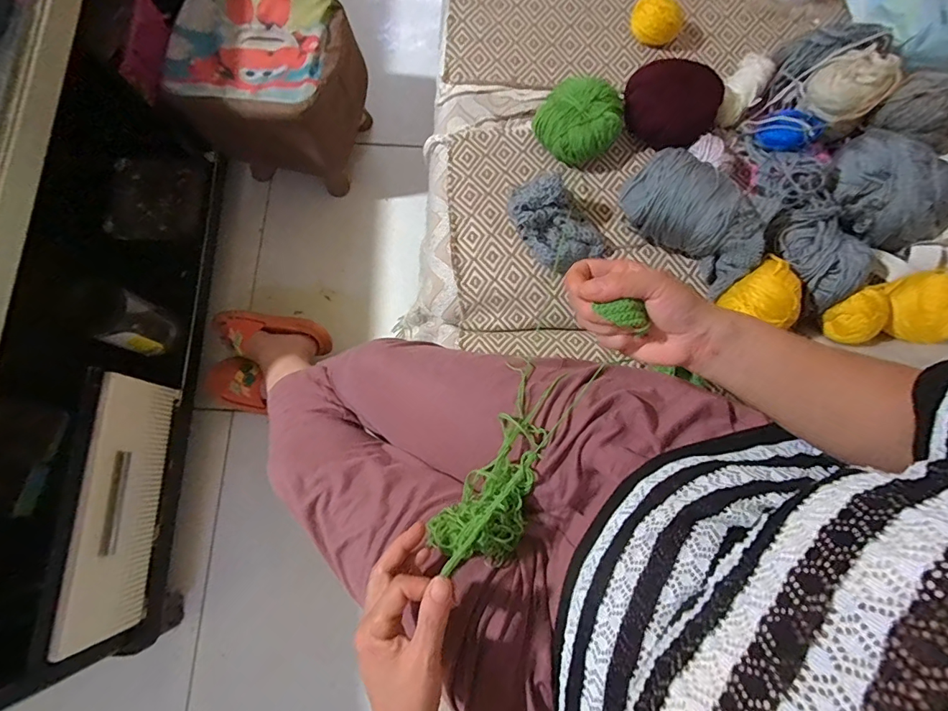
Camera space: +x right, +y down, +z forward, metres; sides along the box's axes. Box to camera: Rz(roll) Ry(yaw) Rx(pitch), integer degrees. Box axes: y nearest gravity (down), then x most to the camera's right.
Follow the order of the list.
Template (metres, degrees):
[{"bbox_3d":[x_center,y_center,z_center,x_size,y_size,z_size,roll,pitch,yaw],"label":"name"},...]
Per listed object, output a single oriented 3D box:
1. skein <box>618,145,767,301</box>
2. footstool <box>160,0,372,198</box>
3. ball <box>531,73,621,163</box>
[{"bbox_3d":[0.243,-0.153,0.494,0.160,0.074,0.086,39,79,7],"label":"skein"},{"bbox_3d":[-0.363,-0.479,0.841,0.274,0.245,0.238,11,76,1],"label":"footstool"},{"bbox_3d":[0.123,-0.270,0.523,0.088,0.053,0.085,0,76,-1],"label":"ball"}]

